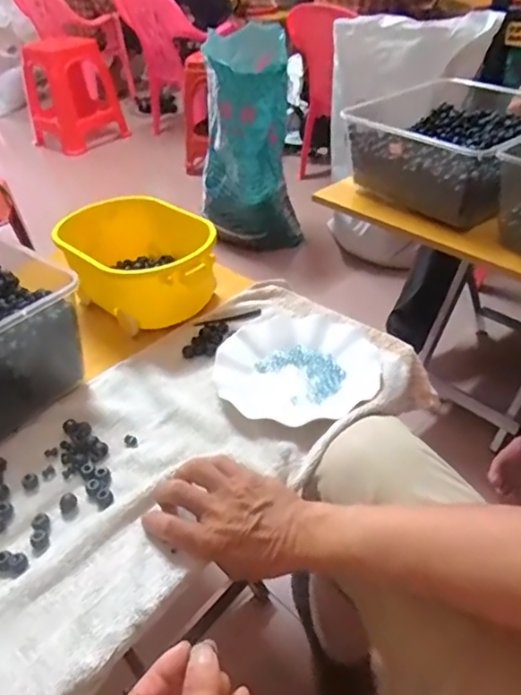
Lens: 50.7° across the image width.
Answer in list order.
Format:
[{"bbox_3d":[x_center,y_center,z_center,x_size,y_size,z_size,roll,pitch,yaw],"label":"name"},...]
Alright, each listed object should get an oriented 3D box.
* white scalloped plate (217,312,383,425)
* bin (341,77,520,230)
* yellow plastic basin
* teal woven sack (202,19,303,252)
[{"bbox_3d":[0.043,0.020,0.632,0.184,0.022,0.179,-2,36,1],"label":"white scalloped plate"},{"bbox_3d":[0.339,-0.334,0.940,0.293,0.125,0.295,-26,42,-29],"label":"bin"},{"bbox_3d":[-0.164,-0.115,0.746,0.168,0.100,0.245,-28,43,-31],"label":"yellow plastic basin"},{"bbox_3d":[-0.035,-0.564,1.622,0.282,0.630,0.288,-3,36,0],"label":"teal woven sack"}]

